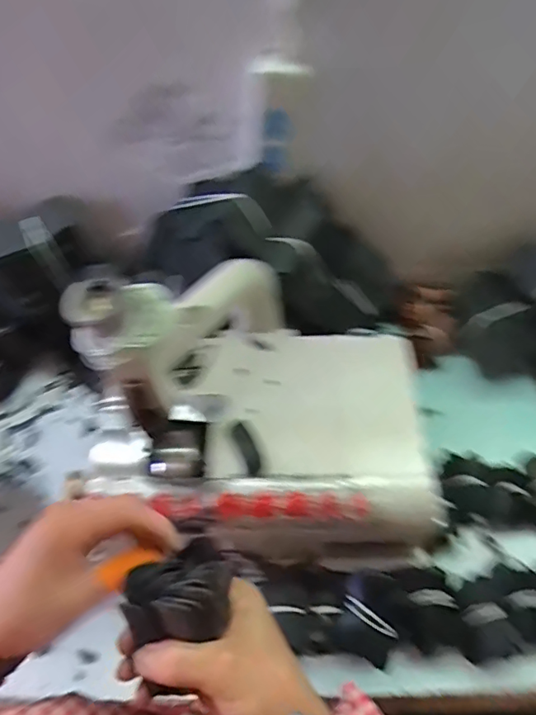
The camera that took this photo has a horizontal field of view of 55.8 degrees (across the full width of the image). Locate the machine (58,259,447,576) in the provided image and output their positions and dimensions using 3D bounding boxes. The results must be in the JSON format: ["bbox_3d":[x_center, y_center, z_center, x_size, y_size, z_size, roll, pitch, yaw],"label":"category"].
[{"bbox_3d":[-0.007,0.043,0.493,0.321,0.314,0.227,-1,57,2],"label":"machine"}]

